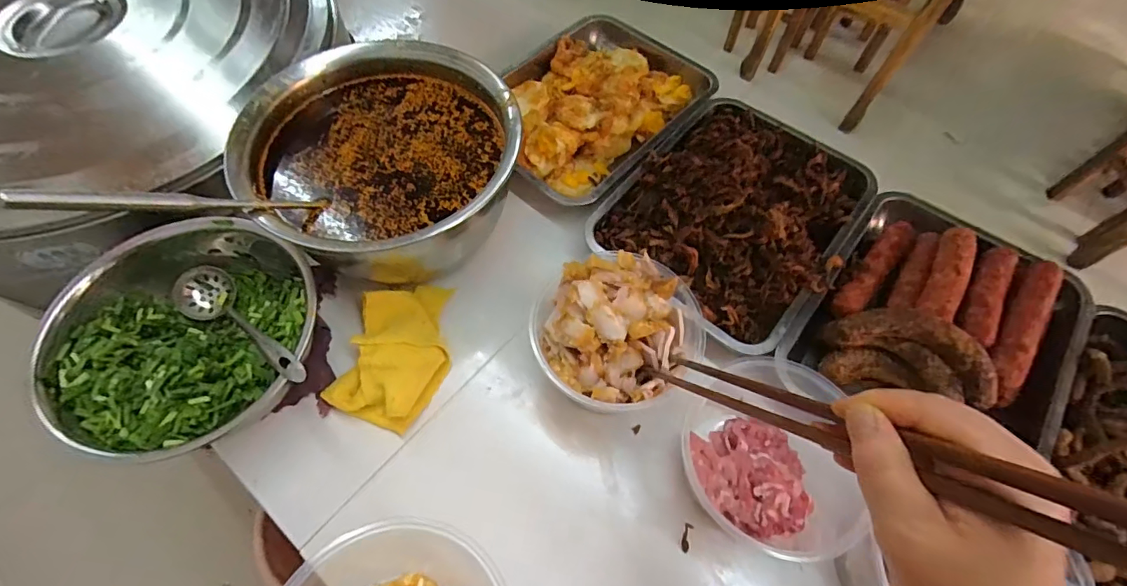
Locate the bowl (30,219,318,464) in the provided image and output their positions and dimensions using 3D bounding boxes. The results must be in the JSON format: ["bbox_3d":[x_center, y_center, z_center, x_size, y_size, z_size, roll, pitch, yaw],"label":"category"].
[{"bbox_3d":[-0.385,0.044,0.515,0.240,0.081,0.246,1,61,-2],"label":"bowl"}]

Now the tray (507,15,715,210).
[{"bbox_3d":[0.040,-0.290,0.740,0.270,0.047,0.362,38,67,17],"label":"tray"}]

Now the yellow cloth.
[{"bbox_3d":[-0.185,0.062,0.545,0.111,0.046,0.160,13,62,5],"label":"yellow cloth"}]

